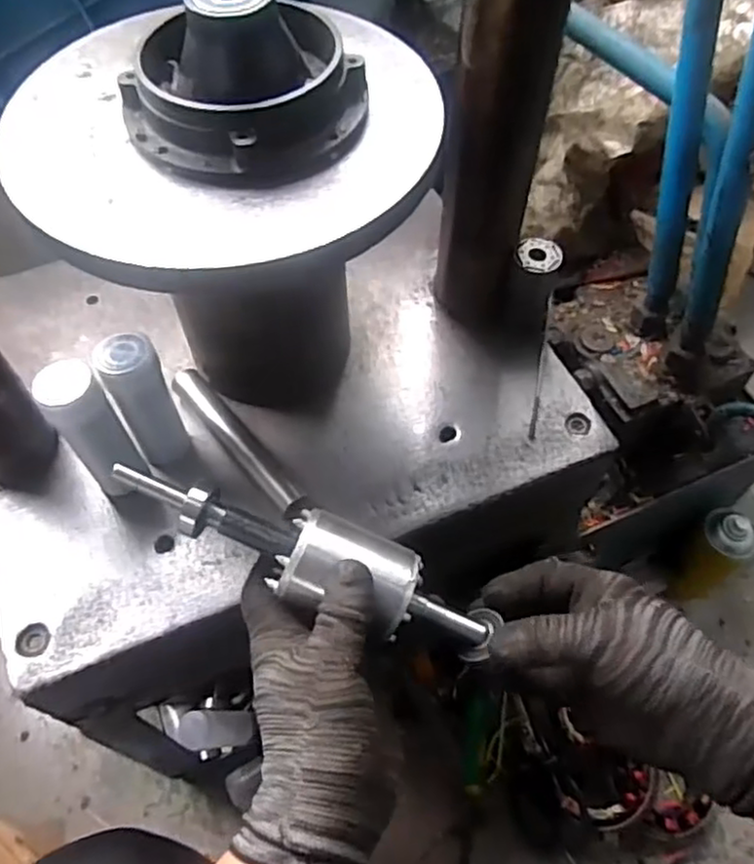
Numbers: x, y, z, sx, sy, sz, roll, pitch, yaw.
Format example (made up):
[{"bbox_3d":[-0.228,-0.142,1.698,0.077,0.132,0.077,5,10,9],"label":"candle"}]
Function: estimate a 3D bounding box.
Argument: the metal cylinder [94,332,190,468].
[{"bbox_3d":[-0.160,-0.021,0.483,0.035,0.112,0.031,-21,60,-12],"label":"metal cylinder"}]

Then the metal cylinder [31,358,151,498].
[{"bbox_3d":[-0.190,-0.001,0.468,0.035,0.110,0.033,-30,62,-17],"label":"metal cylinder"}]

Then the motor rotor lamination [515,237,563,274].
[{"bbox_3d":[0.127,-0.139,0.546,0.035,0.007,0.034,0,57,0],"label":"motor rotor lamination"}]

